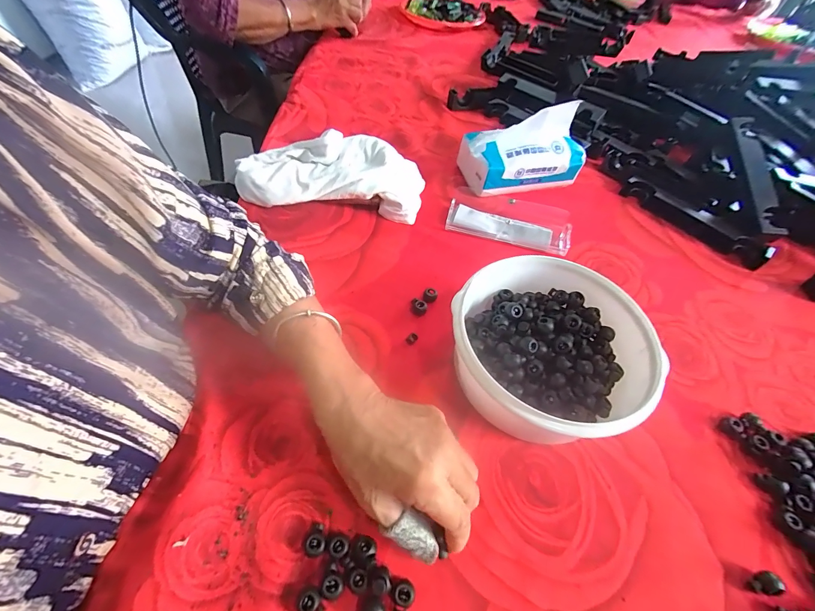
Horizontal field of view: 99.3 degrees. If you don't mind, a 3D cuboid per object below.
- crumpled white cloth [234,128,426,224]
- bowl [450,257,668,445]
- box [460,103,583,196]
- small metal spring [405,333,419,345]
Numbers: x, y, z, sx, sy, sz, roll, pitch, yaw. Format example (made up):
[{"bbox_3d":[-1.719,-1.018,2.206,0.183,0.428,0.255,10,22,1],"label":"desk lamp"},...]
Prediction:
[{"bbox_3d":[-0.097,-0.172,0.456,0.235,0.056,0.105,3,53,-3],"label":"crumpled white cloth"},{"bbox_3d":[0.117,0.040,0.305,0.150,0.074,0.159,2,53,-3],"label":"bowl"},{"bbox_3d":[0.164,-0.226,0.492,0.158,0.095,0.090,-12,56,-13],"label":"box"},{"bbox_3d":[0.004,0.034,0.346,0.009,0.006,0.012,39,60,22],"label":"small metal spring"}]

